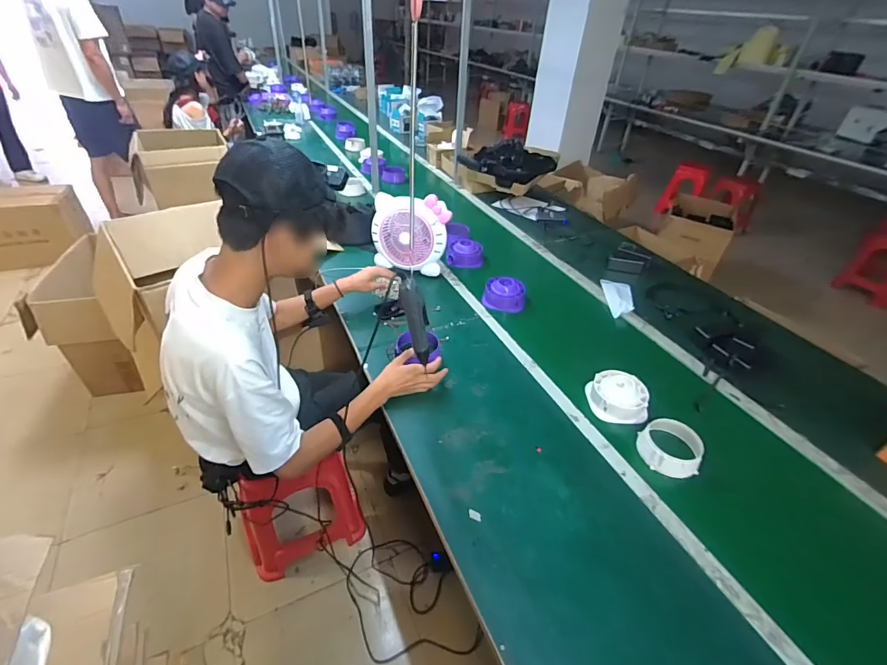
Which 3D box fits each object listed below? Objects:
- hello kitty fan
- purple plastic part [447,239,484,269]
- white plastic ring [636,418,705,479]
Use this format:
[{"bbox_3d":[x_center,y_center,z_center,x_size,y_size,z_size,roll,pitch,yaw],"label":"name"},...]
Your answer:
[{"bbox_3d":[-0.110,-0.342,1.444,0.263,0.255,0.115,8,38,4],"label":"hello kitty fan"},{"bbox_3d":[0.081,-0.302,1.554,0.133,0.051,0.113,2,38,-4],"label":"purple plastic part"},{"bbox_3d":[0.496,0.248,0.898,0.126,0.045,0.113,28,45,27],"label":"white plastic ring"}]

